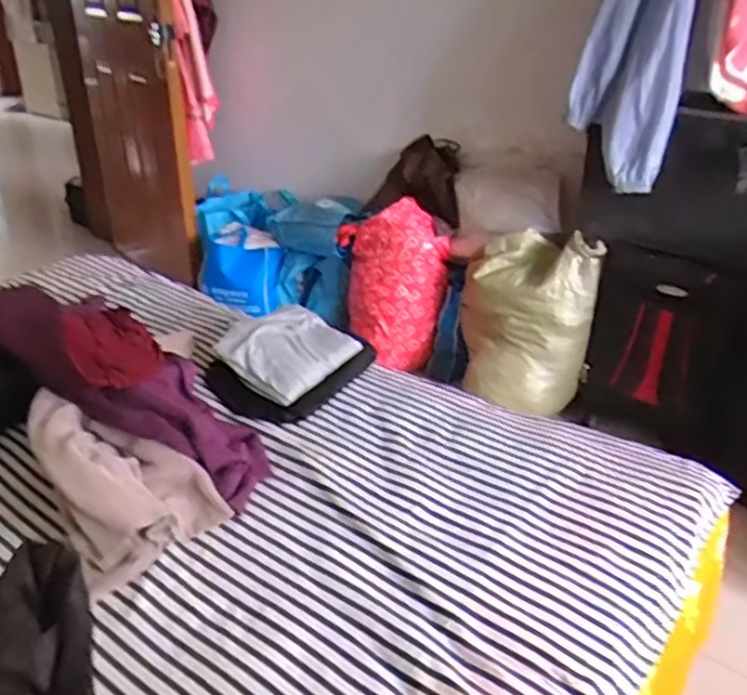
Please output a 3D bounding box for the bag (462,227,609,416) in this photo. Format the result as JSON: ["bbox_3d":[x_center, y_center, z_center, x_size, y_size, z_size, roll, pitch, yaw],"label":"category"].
[{"bbox_3d":[0.400,-0.074,1.830,0.312,0.432,0.220,3,28,5],"label":"bag"}]

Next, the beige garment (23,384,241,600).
[{"bbox_3d":[-0.359,0.166,0.941,0.280,0.110,0.184,24,36,37],"label":"beige garment"}]

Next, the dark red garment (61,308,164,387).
[{"bbox_3d":[-0.396,-0.002,1.037,0.117,0.045,0.178,-24,38,-37],"label":"dark red garment"}]

